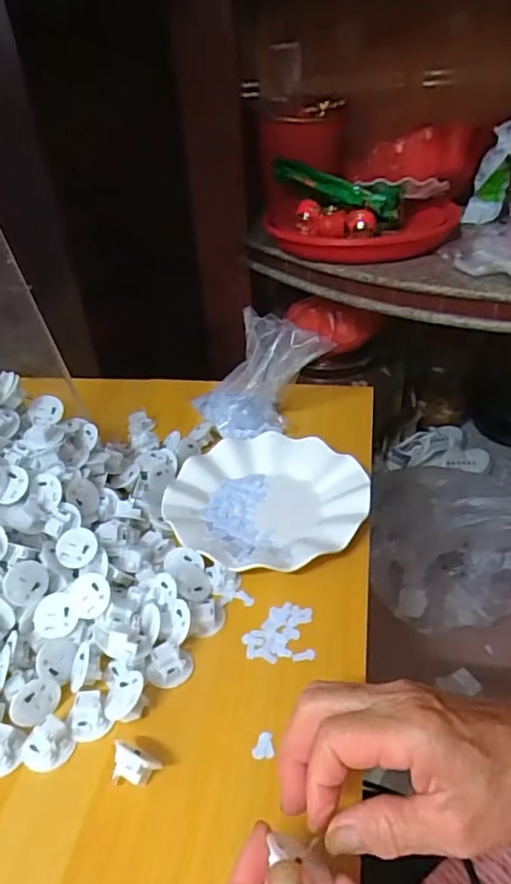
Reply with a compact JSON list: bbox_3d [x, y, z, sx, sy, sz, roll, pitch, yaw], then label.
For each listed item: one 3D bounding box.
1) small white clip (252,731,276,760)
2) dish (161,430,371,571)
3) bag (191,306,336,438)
[{"bbox_3d":[0.005,0.194,0.362,0.014,0.004,0.017,-4,35,0],"label":"small white clip"},{"bbox_3d":[0.013,0.054,0.536,0.178,0.023,0.179,-3,35,2],"label":"dish"},{"bbox_3d":[-0.002,-0.078,0.641,0.112,0.108,0.142,-25,41,-27],"label":"bag"}]

